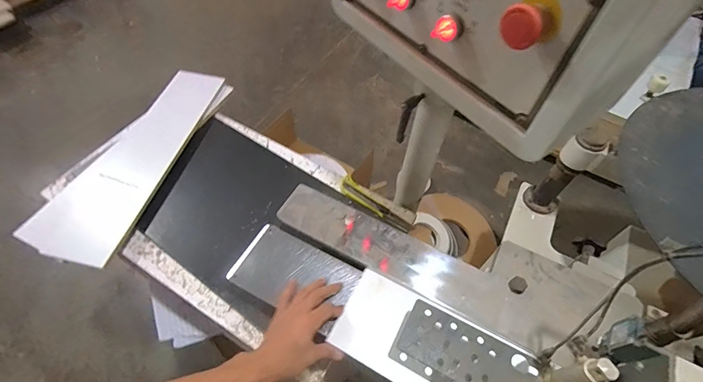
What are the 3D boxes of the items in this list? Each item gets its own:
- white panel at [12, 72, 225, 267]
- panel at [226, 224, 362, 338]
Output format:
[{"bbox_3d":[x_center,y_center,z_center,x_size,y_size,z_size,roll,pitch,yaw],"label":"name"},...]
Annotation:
[{"bbox_3d":[-0.510,-0.099,0.864,0.195,0.028,0.565,16,57,9],"label":"white panel"},{"bbox_3d":[-0.100,0.146,0.622,0.206,0.017,0.125,26,60,15],"label":"panel"}]

